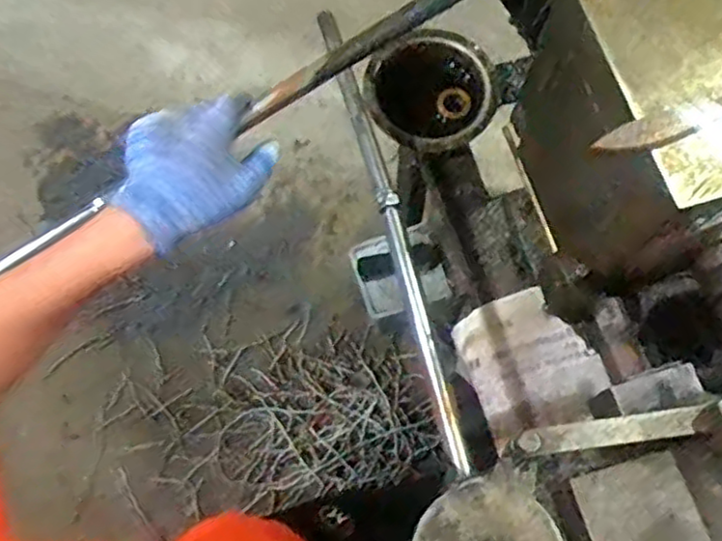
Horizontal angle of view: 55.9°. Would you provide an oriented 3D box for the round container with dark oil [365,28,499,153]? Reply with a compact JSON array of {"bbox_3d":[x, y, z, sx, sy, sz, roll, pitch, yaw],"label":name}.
[{"bbox_3d":[0.071,-0.178,0.711,0.130,0.059,0.121,-4,73,-1],"label":"round container with dark oil"}]

